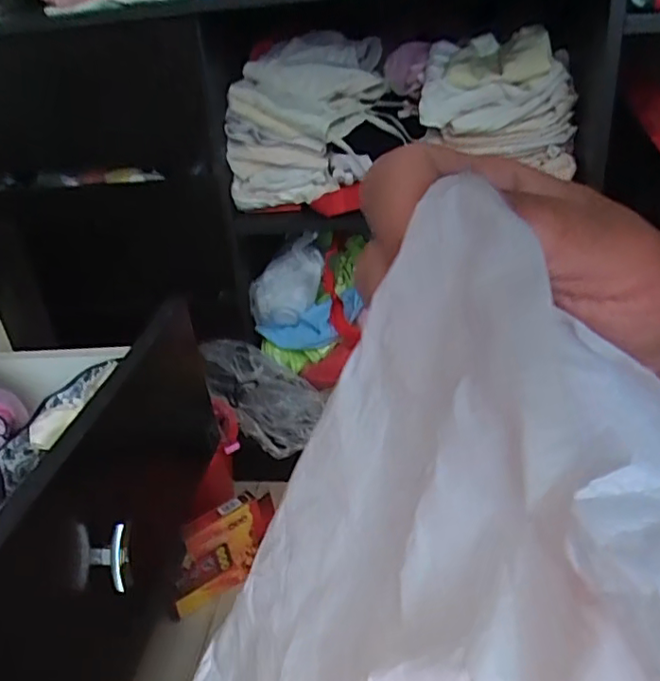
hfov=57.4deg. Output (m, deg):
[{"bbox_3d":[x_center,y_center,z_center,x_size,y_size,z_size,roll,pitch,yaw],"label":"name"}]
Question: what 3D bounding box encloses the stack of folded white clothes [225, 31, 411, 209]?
[{"bbox_3d":[-0.004,-0.309,0.846,0.295,0.194,0.118,-26,34,-32],"label":"stack of folded white clothes"}]

